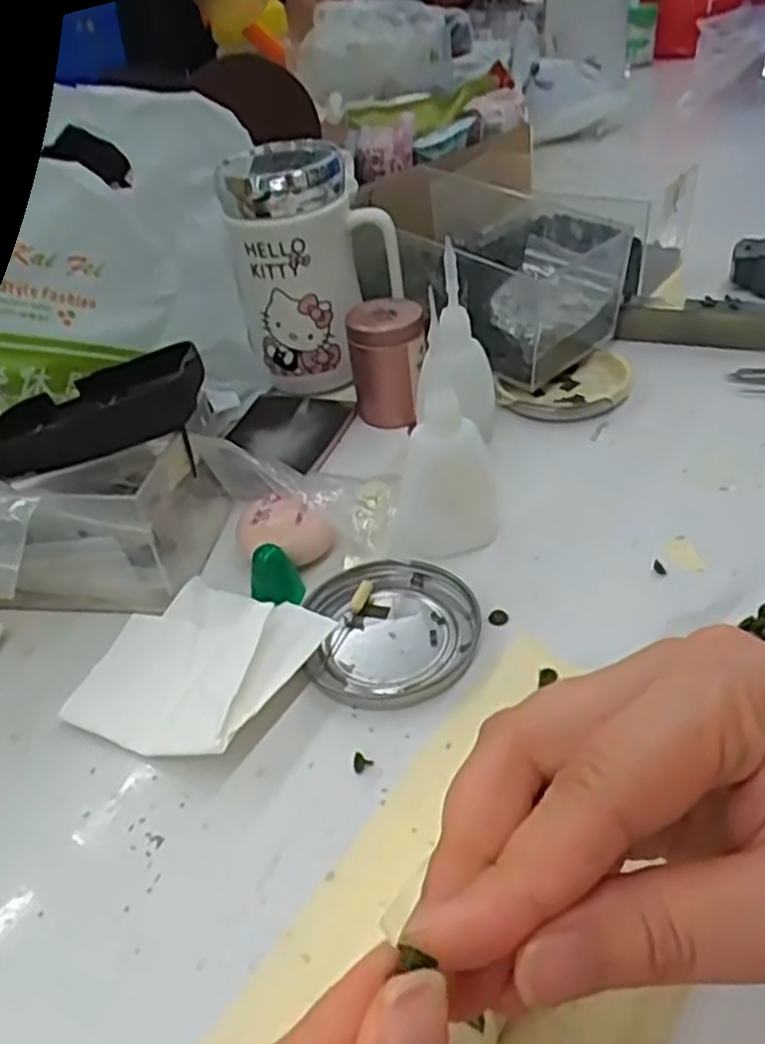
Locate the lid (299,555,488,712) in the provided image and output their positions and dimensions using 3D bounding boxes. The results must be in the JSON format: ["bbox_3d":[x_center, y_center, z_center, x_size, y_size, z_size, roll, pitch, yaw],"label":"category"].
[{"bbox_3d":[0.005,0.045,0.345,0.074,0.008,0.074,-4,40,3],"label":"lid"}]

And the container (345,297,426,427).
[{"bbox_3d":[0.004,-0.095,0.469,0.045,0.062,0.039,-6,39,1],"label":"container"}]

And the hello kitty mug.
[{"bbox_3d":[-0.042,-0.160,0.497,0.098,0.129,0.074,-15,40,-10],"label":"hello kitty mug"}]

